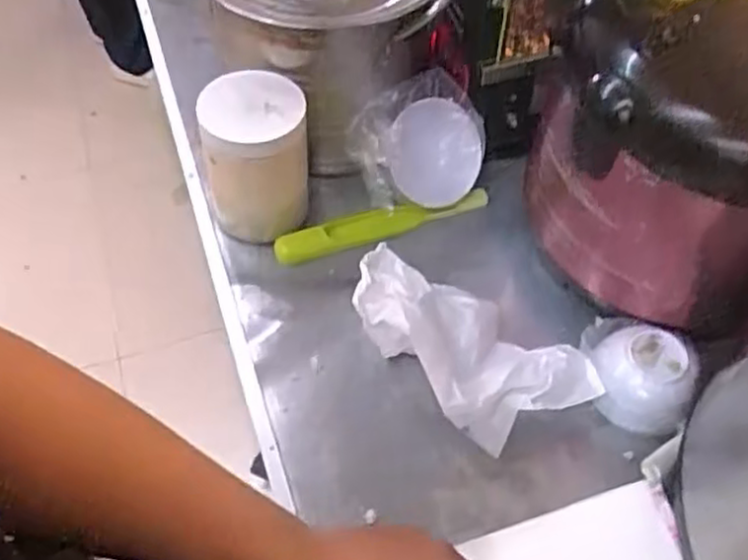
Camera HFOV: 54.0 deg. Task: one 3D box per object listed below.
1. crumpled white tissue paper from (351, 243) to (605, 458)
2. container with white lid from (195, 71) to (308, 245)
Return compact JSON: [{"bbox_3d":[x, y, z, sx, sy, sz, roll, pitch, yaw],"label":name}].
[{"bbox_3d":[0.076,0.039,0.578,0.129,0.072,0.184,-34,61,-20],"label":"crumpled white tissue paper"},{"bbox_3d":[-0.102,-0.110,0.664,0.095,0.125,0.093,-3,56,0],"label":"container with white lid"}]

